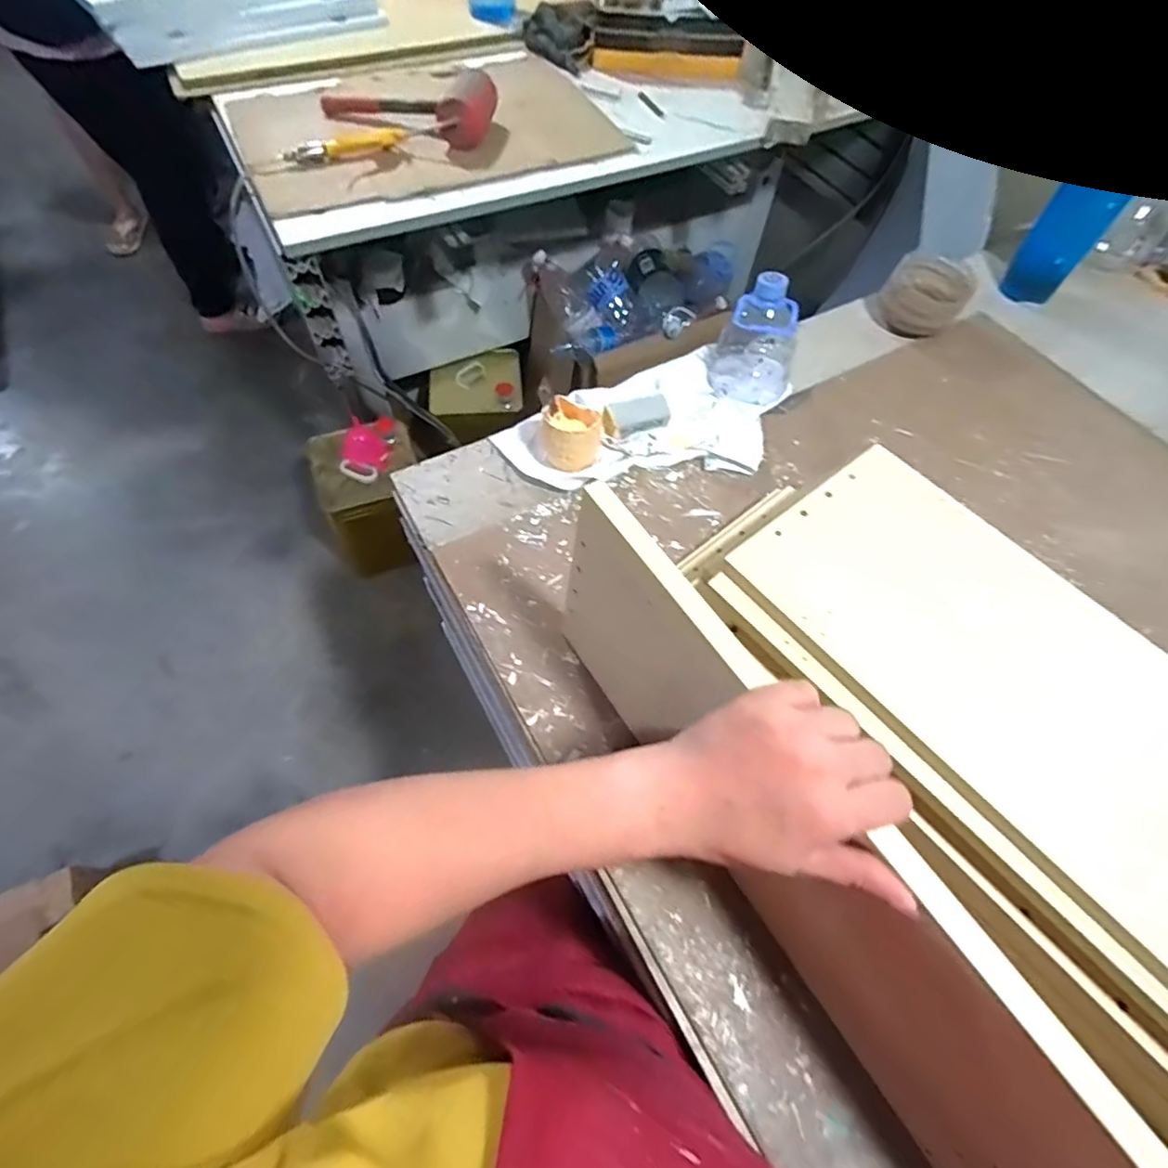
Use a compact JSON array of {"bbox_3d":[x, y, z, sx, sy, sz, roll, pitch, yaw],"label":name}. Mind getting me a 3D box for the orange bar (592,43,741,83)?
[{"bbox_3d":[0.161,-1.015,1.151,0.281,0.026,0.049,6,61,0],"label":"orange bar"}]

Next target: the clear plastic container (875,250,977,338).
[{"bbox_3d":[0.440,-0.377,0.764,0.106,0.060,0.096,30,63,13],"label":"clear plastic container"}]

